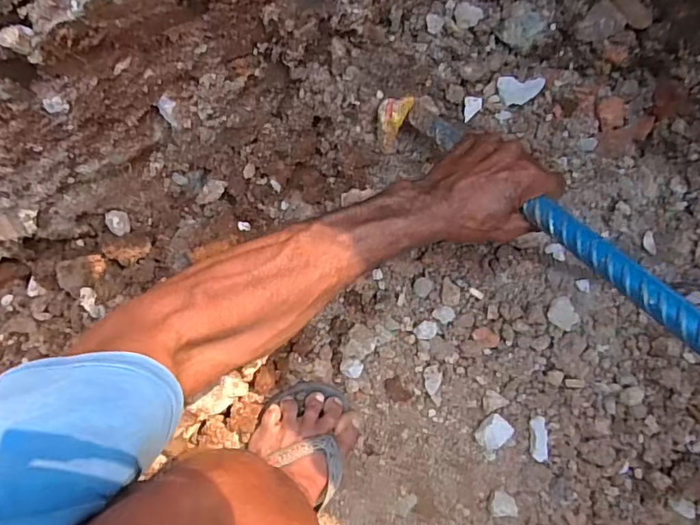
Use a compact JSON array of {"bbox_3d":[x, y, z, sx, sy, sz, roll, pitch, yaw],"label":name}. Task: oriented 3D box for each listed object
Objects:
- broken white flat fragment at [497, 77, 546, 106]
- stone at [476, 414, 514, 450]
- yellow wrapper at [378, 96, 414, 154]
[{"bbox_3d":[0.176,-0.177,0.533,0.045,0.007,0.028,3,122,2],"label":"broken white flat fragment"},{"bbox_3d":[0.156,0.184,0.561,0.037,0.023,0.028,-44,83,5],"label":"stone"},{"bbox_3d":[0.043,-0.146,0.534,0.032,0.013,0.063,22,133,9],"label":"yellow wrapper"}]

